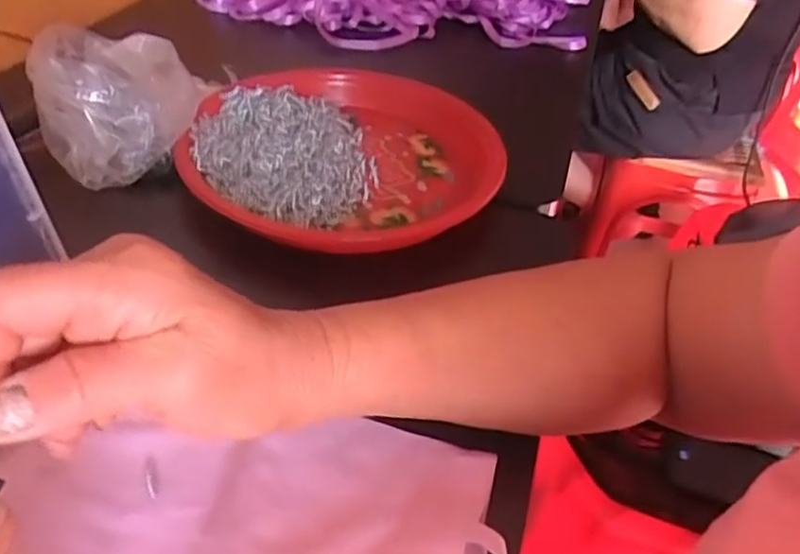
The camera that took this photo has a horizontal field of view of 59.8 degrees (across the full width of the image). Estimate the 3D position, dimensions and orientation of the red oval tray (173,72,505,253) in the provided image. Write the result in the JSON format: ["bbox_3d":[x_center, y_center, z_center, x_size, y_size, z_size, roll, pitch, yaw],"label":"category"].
[{"bbox_3d":[-0.042,-0.094,0.524,0.221,0.034,0.224,0,40,-7],"label":"red oval tray"}]

